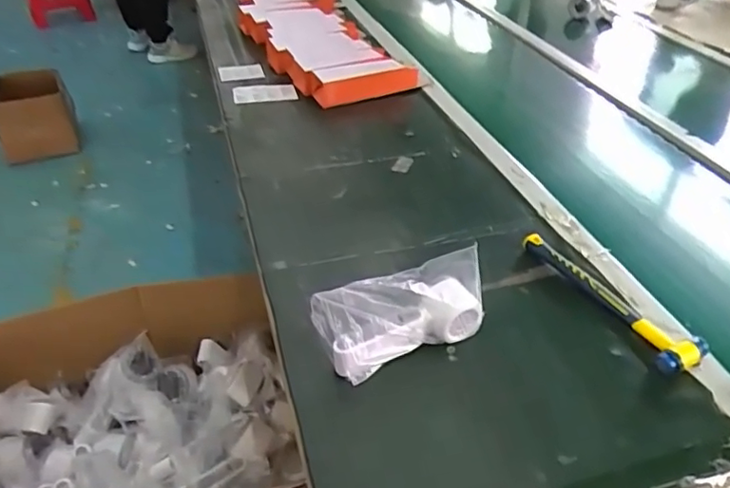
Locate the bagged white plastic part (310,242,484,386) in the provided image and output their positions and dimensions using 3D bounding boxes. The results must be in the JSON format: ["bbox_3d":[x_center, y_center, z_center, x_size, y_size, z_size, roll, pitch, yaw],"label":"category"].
[{"bbox_3d":[0.043,0.071,0.626,0.188,0.084,0.072,-19,41,-22],"label":"bagged white plastic part"}]

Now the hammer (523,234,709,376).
[{"bbox_3d":[0.284,0.057,0.687,0.059,0.027,0.241,-17,41,-20],"label":"hammer"}]

